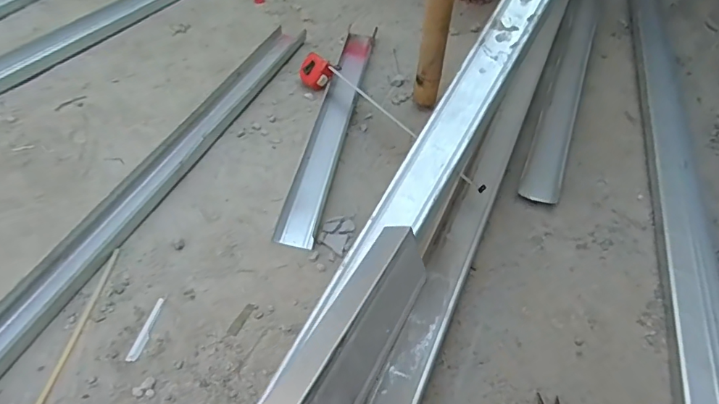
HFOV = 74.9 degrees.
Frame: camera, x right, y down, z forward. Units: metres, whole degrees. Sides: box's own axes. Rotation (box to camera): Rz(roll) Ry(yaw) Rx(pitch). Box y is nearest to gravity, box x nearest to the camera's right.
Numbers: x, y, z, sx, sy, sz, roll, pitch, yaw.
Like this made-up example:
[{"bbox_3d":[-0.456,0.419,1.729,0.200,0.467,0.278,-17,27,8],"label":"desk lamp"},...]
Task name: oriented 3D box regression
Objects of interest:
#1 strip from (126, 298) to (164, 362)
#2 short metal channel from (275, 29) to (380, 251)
[{"bbox_3d":[-0.321,0.192,0.712,0.018,0.004,0.106,8,48,5],"label":"strip"},{"bbox_3d":[-0.060,-0.204,1.075,0.084,0.028,0.749,8,48,5],"label":"short metal channel"}]

